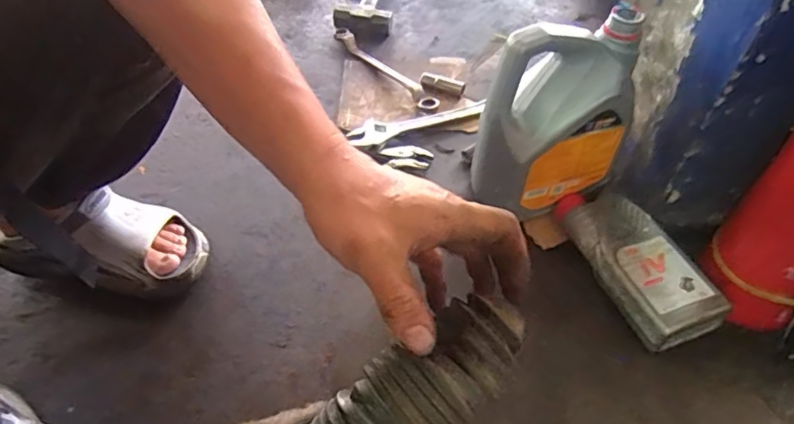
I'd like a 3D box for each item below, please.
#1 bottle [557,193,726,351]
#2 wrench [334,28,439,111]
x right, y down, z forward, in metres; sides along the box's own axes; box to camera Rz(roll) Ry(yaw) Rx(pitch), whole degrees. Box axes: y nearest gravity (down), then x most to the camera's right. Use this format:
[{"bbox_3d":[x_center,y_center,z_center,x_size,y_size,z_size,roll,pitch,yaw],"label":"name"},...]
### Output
[{"bbox_3d":[0.303,0.059,0.703,0.105,0.056,0.234,-18,53,-14],"label":"bottle"},{"bbox_3d":[-0.027,-0.268,0.993,0.032,0.020,0.282,-33,58,-24],"label":"wrench"}]

